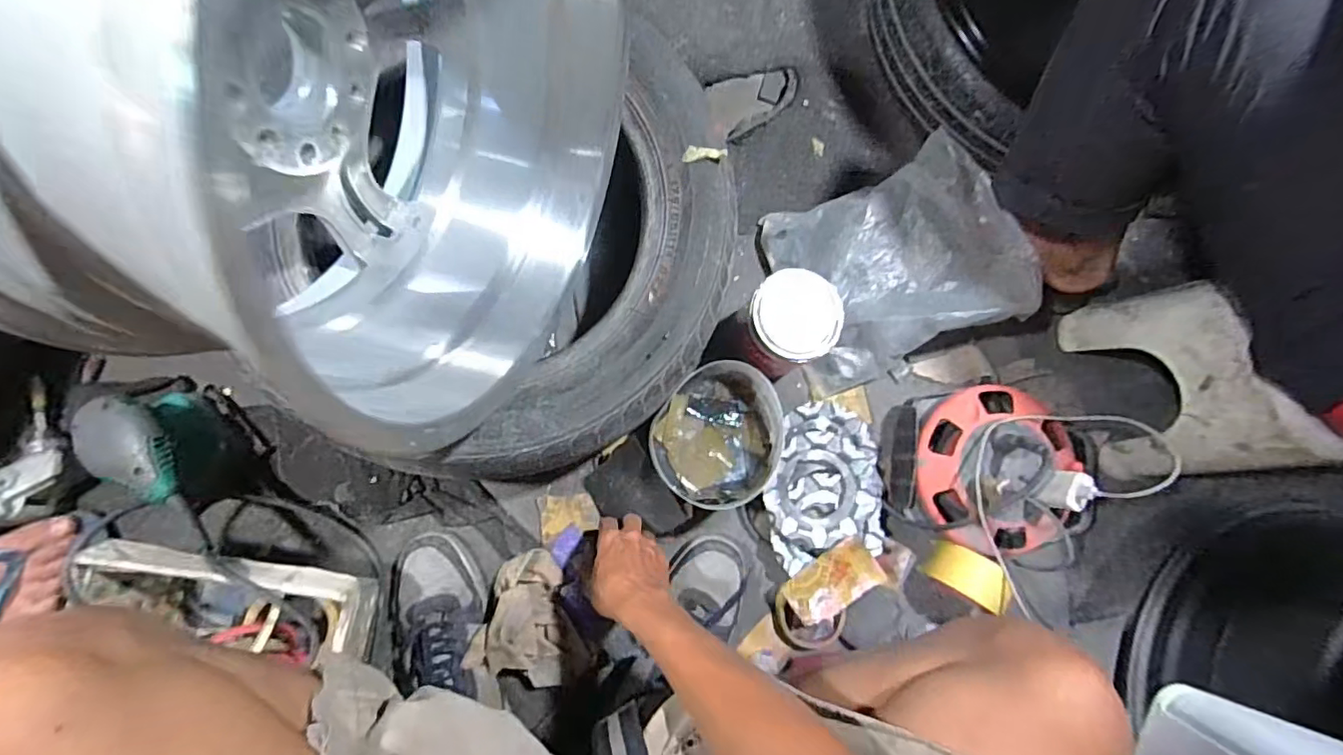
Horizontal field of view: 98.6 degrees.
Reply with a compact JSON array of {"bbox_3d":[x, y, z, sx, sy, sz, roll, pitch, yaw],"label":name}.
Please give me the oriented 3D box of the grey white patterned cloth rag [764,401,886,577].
[{"bbox_3d":[0.185,0.129,0.715,0.148,0.044,0.187,-8,84,-8],"label":"grey white patterned cloth rag"}]

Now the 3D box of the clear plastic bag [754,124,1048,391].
[{"bbox_3d":[0.281,-0.142,0.737,0.296,0.079,0.244,-24,84,9],"label":"clear plastic bag"}]

